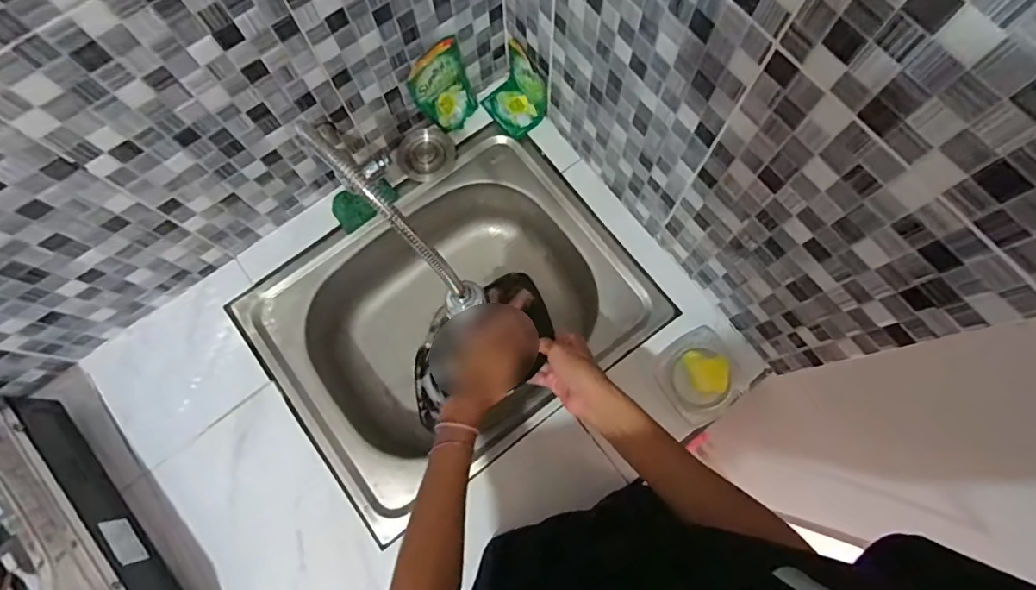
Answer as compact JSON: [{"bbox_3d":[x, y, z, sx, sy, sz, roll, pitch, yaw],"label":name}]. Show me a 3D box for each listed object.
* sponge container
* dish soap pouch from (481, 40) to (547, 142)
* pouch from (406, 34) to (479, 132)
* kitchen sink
[{"bbox_3d":[0.239,0.103,0.692,0.100,0.034,0.105,-29,77,-5],"label":"sponge container"},{"bbox_3d":[-0.008,-0.294,0.767,0.067,0.088,0.087,-37,78,-7],"label":"dish soap pouch"},{"bbox_3d":[-0.099,-0.287,0.737,0.089,0.127,0.034,-40,79,-8],"label":"pouch"},{"bbox_3d":[-0.091,0.043,0.834,0.498,0.204,0.390,-37,78,-7],"label":"kitchen sink"}]

